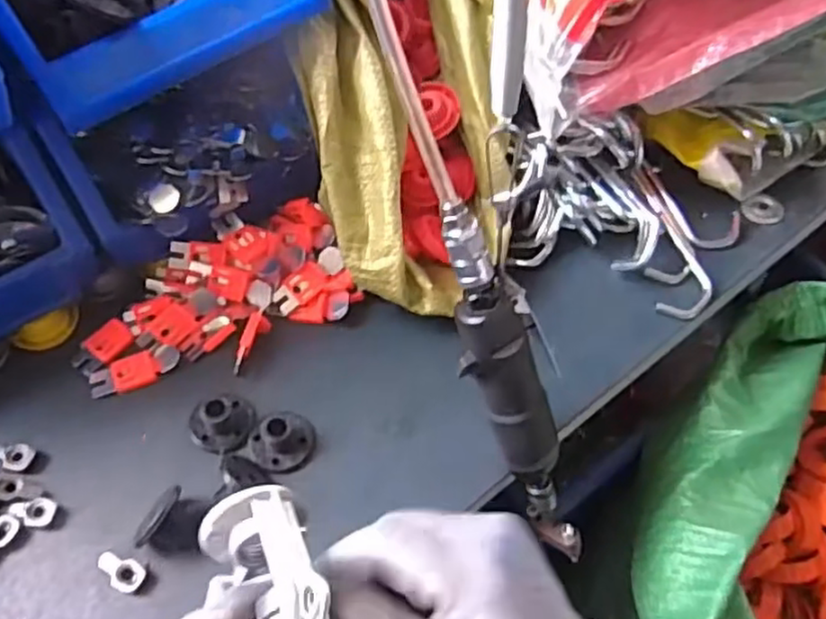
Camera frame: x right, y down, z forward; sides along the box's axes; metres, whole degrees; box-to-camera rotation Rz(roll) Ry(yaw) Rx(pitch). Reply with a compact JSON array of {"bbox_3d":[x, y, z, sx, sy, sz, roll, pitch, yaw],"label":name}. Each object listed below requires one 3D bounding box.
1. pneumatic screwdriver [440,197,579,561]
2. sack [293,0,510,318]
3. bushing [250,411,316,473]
[{"bbox_3d":[0.062,0.058,0.440,0.048,0.277,0.033,-37,35,-24],"label":"pneumatic screwdriver"},{"bbox_3d":[-0.016,-0.227,0.533,0.172,0.160,0.450,1,93,-2],"label":"sack"},{"bbox_3d":[-0.091,0.087,0.479,0.044,0.028,0.043,1,56,-2],"label":"bushing"}]

